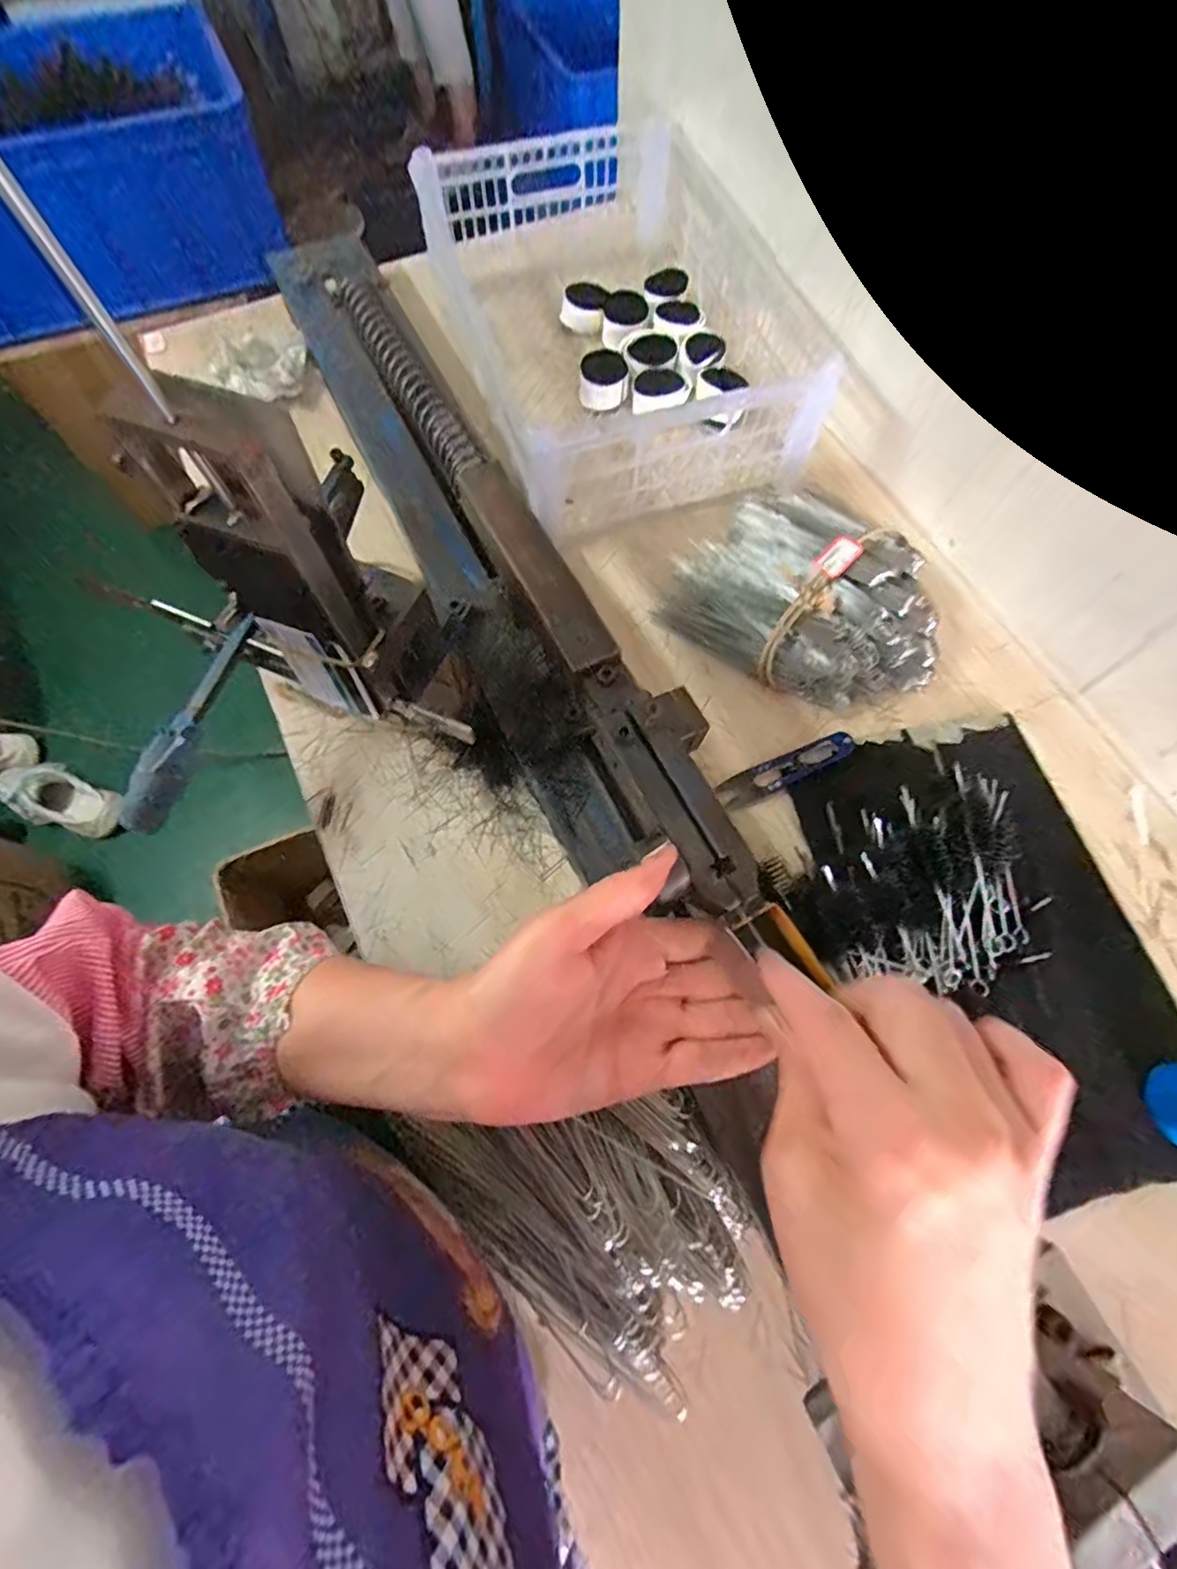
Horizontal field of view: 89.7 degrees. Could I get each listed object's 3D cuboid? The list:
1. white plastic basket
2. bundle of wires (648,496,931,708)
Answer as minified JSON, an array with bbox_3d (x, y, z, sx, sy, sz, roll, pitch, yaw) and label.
[{"bbox_3d":[0.021,-0.445,0.572,0.278,0.115,0.385,-19,70,-8],"label":"white plastic basket"},{"bbox_3d":[0.192,-0.166,0.497,0.221,0.050,0.187,30,71,11],"label":"bundle of wires"}]

